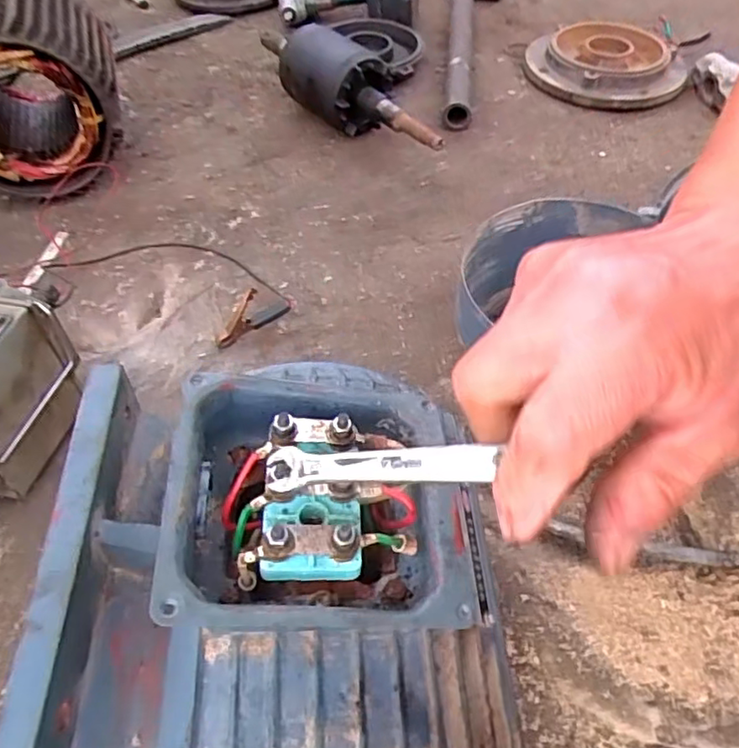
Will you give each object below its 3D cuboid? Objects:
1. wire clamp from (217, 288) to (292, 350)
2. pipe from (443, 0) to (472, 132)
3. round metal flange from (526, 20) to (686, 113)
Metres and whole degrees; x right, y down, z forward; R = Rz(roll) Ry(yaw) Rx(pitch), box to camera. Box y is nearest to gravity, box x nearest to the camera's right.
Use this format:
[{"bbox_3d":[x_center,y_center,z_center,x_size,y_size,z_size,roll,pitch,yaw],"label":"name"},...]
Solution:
[{"bbox_3d":[-0.118,-0.058,0.621,0.079,0.051,0.014,-26,54,-19],"label":"wire clamp"},{"bbox_3d":[0.147,-0.524,1.006,0.042,0.036,0.444,4,50,5],"label":"pipe"},{"bbox_3d":[0.362,-0.474,0.960,0.217,0.056,0.208,-1,50,1],"label":"round metal flange"}]

